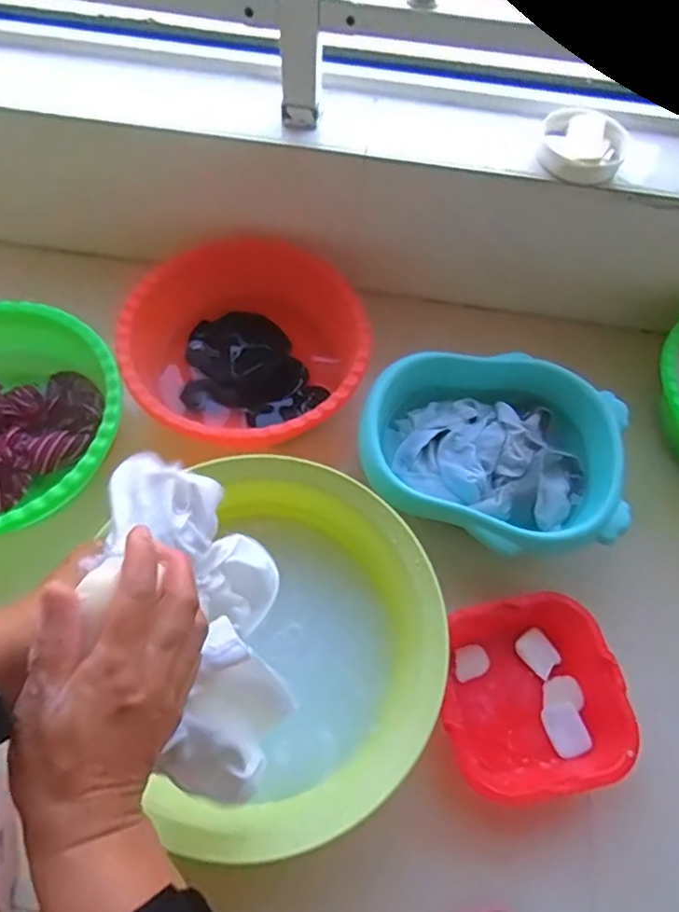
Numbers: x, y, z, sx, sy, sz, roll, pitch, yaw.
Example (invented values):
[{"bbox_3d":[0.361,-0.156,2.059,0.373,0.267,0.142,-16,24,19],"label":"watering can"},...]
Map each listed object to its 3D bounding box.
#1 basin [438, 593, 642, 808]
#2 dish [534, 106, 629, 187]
[{"bbox_3d":[0.201,0.251,0.627,0.172,0.061,0.184,-9,63,-7],"label":"basin"},{"bbox_3d":[0.290,-0.368,0.714,0.101,0.036,0.097,1,62,-2],"label":"dish"}]

